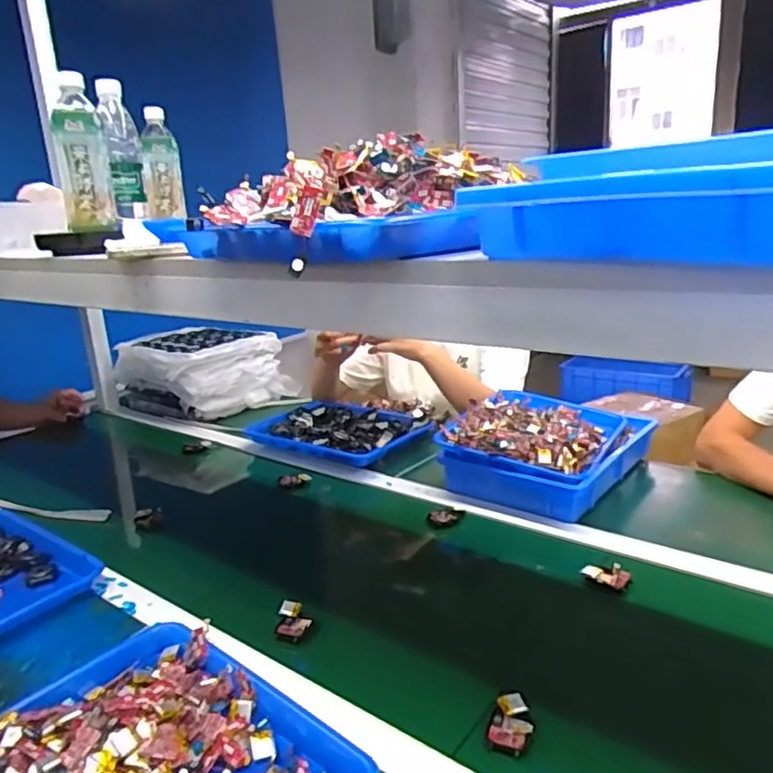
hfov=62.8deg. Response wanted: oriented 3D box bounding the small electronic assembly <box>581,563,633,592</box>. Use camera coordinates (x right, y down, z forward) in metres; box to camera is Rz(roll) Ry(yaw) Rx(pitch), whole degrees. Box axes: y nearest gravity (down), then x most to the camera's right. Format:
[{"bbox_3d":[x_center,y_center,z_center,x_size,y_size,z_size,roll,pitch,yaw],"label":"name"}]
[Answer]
[{"bbox_3d":[0.267,0.230,0.770,0.055,0.015,0.036,1,16,17],"label":"small electronic assembly"}]

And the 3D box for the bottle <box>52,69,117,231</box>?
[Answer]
[{"bbox_3d":[-0.367,-0.279,0.764,0.057,0.172,0.072,-10,17,-21],"label":"bottle"}]

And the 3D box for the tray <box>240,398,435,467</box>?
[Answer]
[{"bbox_3d":[-0.104,0.078,1.228,0.327,0.038,0.223,7,19,33],"label":"tray"}]

